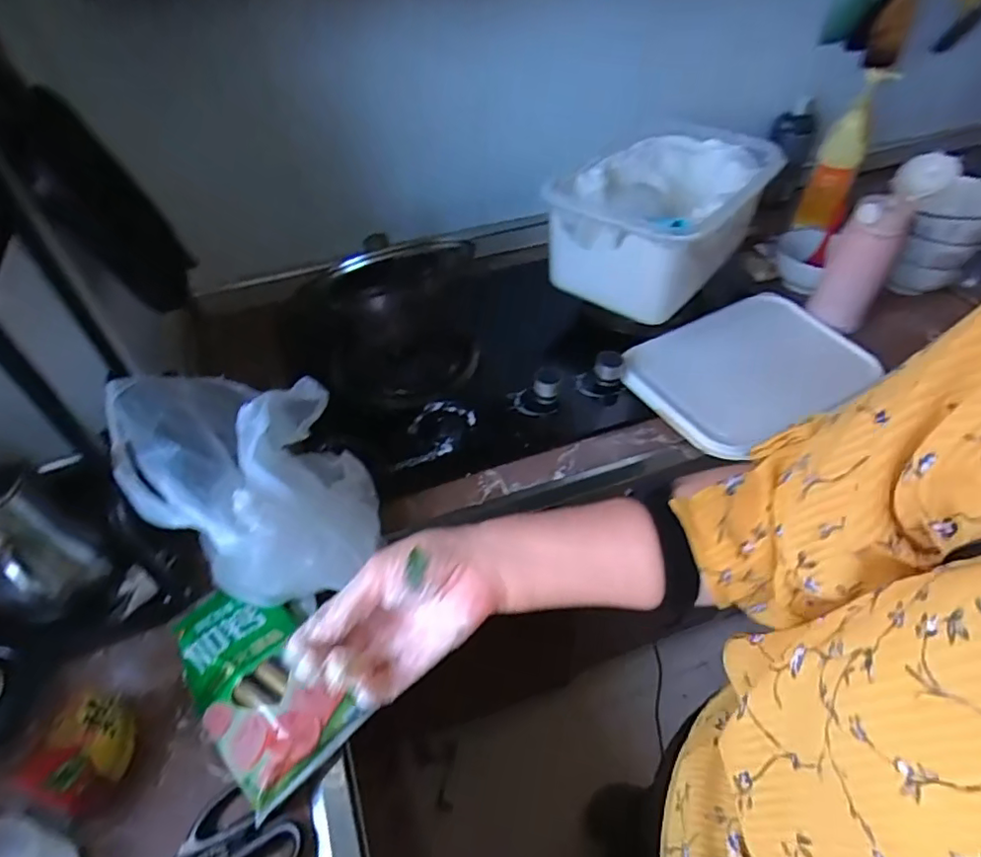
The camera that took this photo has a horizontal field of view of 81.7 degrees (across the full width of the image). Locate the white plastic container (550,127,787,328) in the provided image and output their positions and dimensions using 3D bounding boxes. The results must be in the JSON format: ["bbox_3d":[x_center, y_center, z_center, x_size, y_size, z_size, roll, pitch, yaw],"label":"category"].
[{"bbox_3d":[0.239,-0.295,0.803,0.208,0.147,0.314,31,55,26],"label":"white plastic container"}]

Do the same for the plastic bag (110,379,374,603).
[{"bbox_3d":[-0.225,0.056,0.557,0.191,0.181,0.206,-18,49,-14],"label":"plastic bag"}]

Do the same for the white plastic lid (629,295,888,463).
[{"bbox_3d":[0.346,-0.089,0.777,0.296,0.025,0.211,-27,52,-21],"label":"white plastic lid"}]

